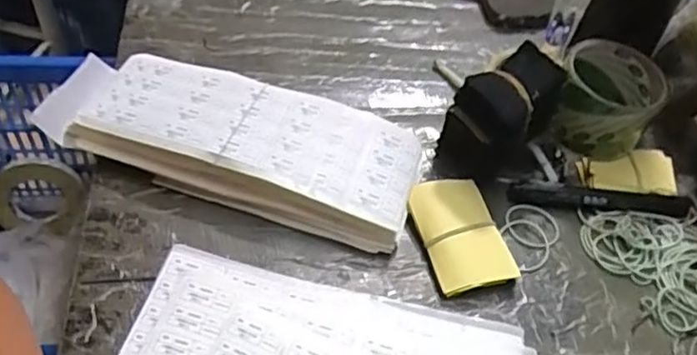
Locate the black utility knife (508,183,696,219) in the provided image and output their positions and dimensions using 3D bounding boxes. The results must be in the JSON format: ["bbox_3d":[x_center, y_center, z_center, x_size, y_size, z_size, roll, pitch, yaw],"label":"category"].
[{"bbox_3d":[0.208,0.015,0.535,0.146,0.011,0.020,5,52,-1],"label":"black utility knife"}]

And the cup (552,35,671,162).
[{"bbox_3d":[0.219,-0.066,0.564,0.082,0.065,0.095,25,54,14],"label":"cup"}]

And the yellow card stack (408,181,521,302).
[{"bbox_3d":[0.085,0.043,0.503,0.058,0.017,0.092,-12,54,-14],"label":"yellow card stack"}]

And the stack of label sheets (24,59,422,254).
[{"bbox_3d":[-0.091,-0.032,0.526,0.293,0.044,0.105,16,52,8],"label":"stack of label sheets"}]

